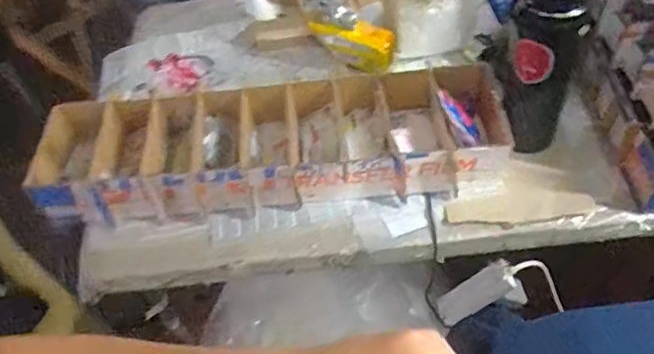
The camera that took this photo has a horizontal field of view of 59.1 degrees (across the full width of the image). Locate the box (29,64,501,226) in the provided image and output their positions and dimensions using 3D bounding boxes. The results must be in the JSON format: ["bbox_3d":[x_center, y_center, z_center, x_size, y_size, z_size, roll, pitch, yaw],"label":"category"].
[{"bbox_3d":[-0.087,-0.036,0.801,0.640,0.089,0.195,-5,51,2],"label":"box"}]

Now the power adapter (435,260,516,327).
[{"bbox_3d":[0.204,0.162,0.794,0.116,0.019,0.047,-39,47,23],"label":"power adapter"}]

